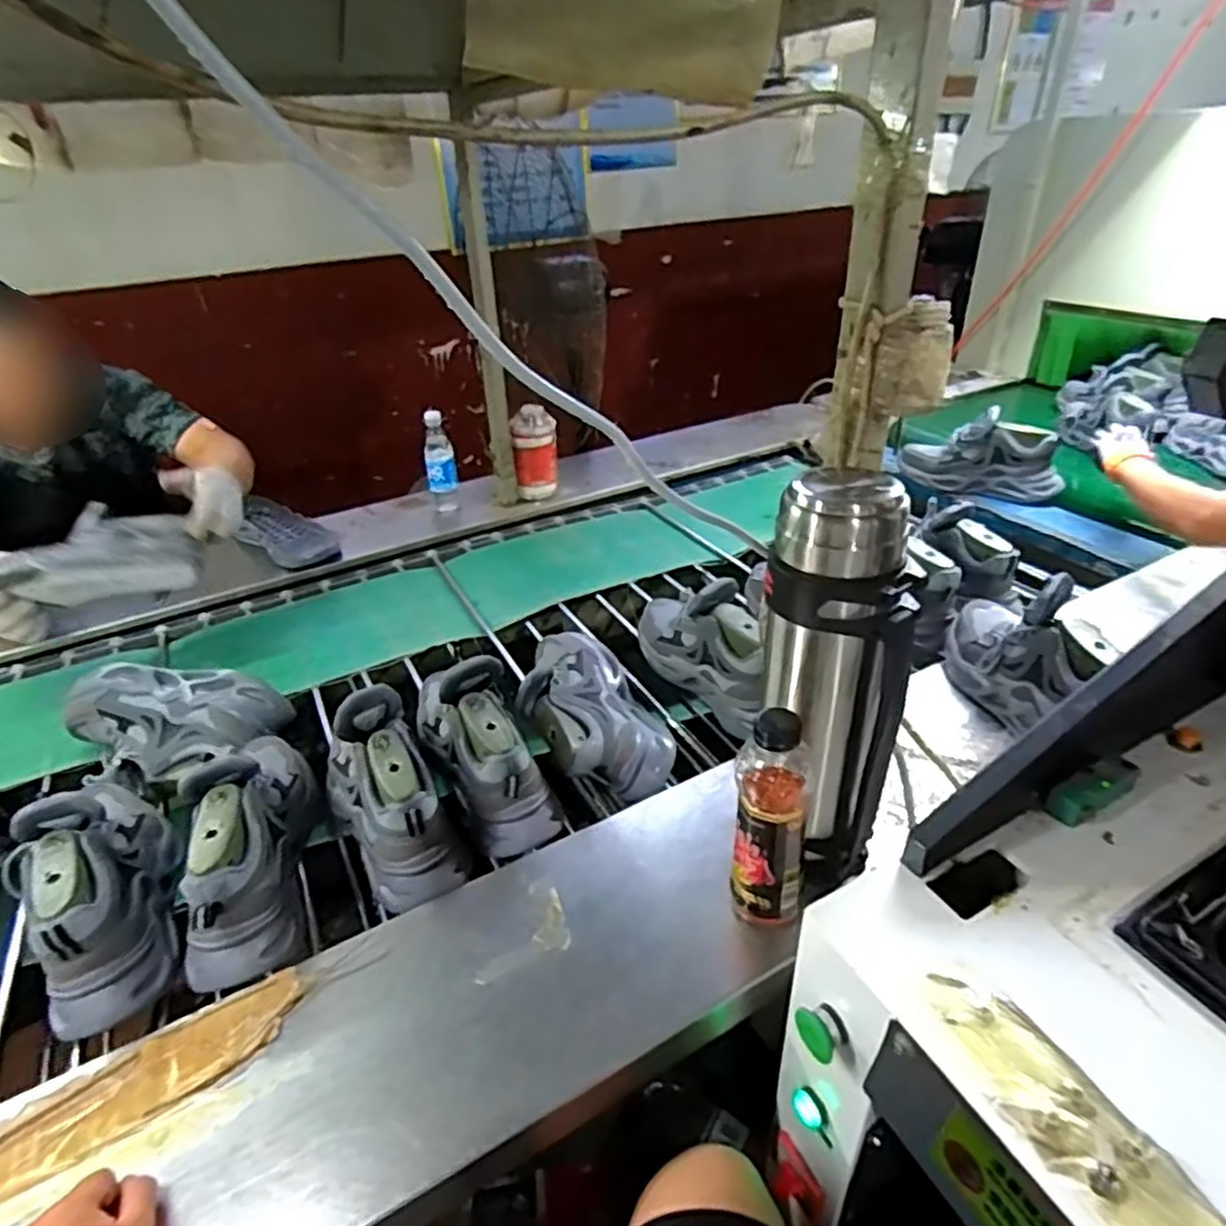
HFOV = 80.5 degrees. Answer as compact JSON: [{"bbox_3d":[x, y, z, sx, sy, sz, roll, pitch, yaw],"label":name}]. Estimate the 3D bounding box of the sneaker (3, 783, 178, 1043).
[{"bbox_3d":[-0.509,0.250,0.716,0.094,0.135,0.278,-18,36,-20],"label":"sneaker"}]

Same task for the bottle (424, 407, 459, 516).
[{"bbox_3d":[-0.351,-0.306,1.467,0.058,0.192,0.056,-4,33,-1],"label":"bottle"}]

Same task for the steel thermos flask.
[{"bbox_3d":[0.199,0.069,0.661,0.092,0.377,0.115,-14,35,-15],"label":"steel thermos flask"}]

